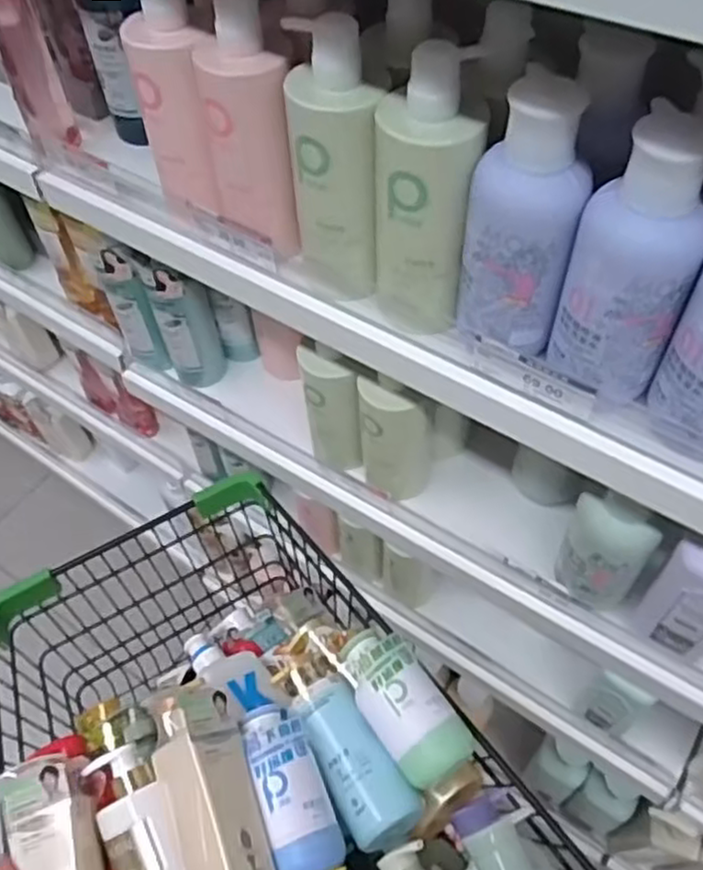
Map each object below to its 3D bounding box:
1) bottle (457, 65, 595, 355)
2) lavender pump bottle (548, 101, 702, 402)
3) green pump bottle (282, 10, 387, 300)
[{"bbox_3d":[0.119,-0.146,0.502,0.071,0.173,0.077,10,56,11],"label":"bottle"},{"bbox_3d":[0.183,-0.111,0.471,0.079,0.174,0.070,19,58,16],"label":"lavender pump bottle"},{"bbox_3d":[-0.013,-0.202,0.562,0.063,0.204,0.066,-10,55,-3],"label":"green pump bottle"}]

